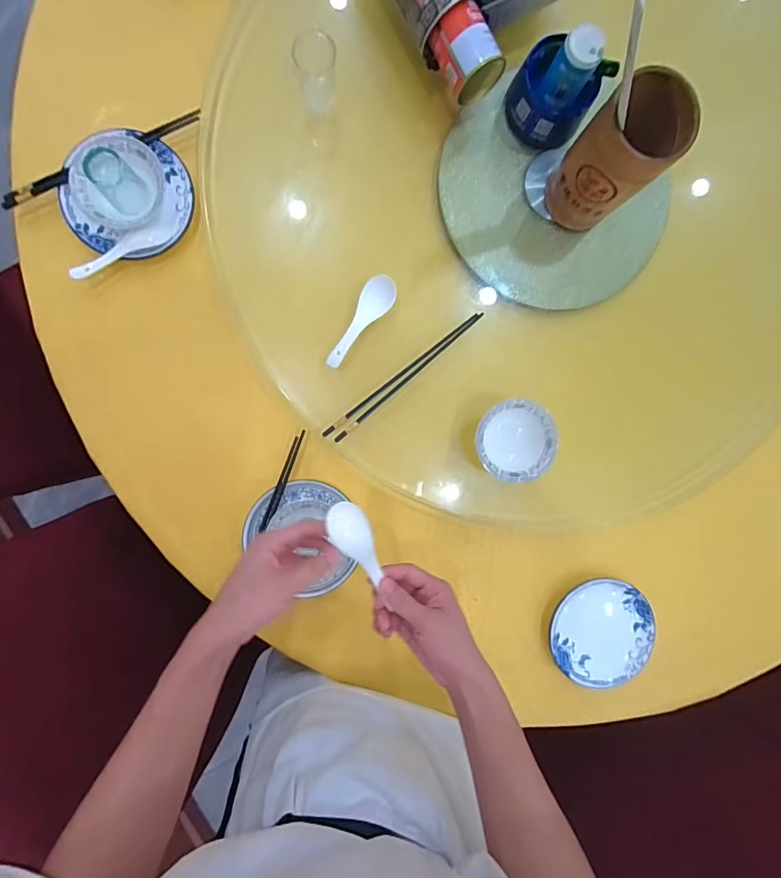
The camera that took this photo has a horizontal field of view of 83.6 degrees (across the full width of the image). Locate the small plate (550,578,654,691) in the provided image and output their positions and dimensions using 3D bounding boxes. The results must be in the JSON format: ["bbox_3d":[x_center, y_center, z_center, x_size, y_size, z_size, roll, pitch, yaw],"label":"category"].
[{"bbox_3d":[0.316,0.289,0.654,0.155,0.022,0.147,0,91,-5],"label":"small plate"}]

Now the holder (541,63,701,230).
[{"bbox_3d":[0.273,-0.341,0.539,0.092,0.186,0.100,0,91,-5],"label":"holder"}]

